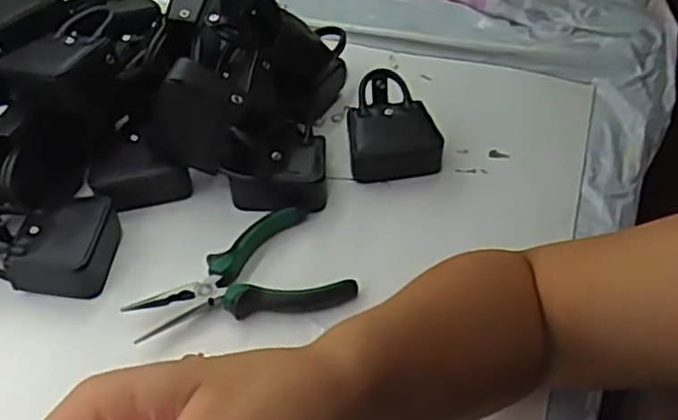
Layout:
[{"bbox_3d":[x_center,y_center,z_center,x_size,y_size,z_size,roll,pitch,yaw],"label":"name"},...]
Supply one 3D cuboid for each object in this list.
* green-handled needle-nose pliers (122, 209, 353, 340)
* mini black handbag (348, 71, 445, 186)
[{"bbox_3d":[-0.068,0.057,0.490,0.148,0.019,0.089,-27,51,-23],"label":"green-handled needle-nose pliers"},{"bbox_3d":[0.044,-0.072,0.599,0.078,0.048,0.096,-6,46,-5],"label":"mini black handbag"}]

